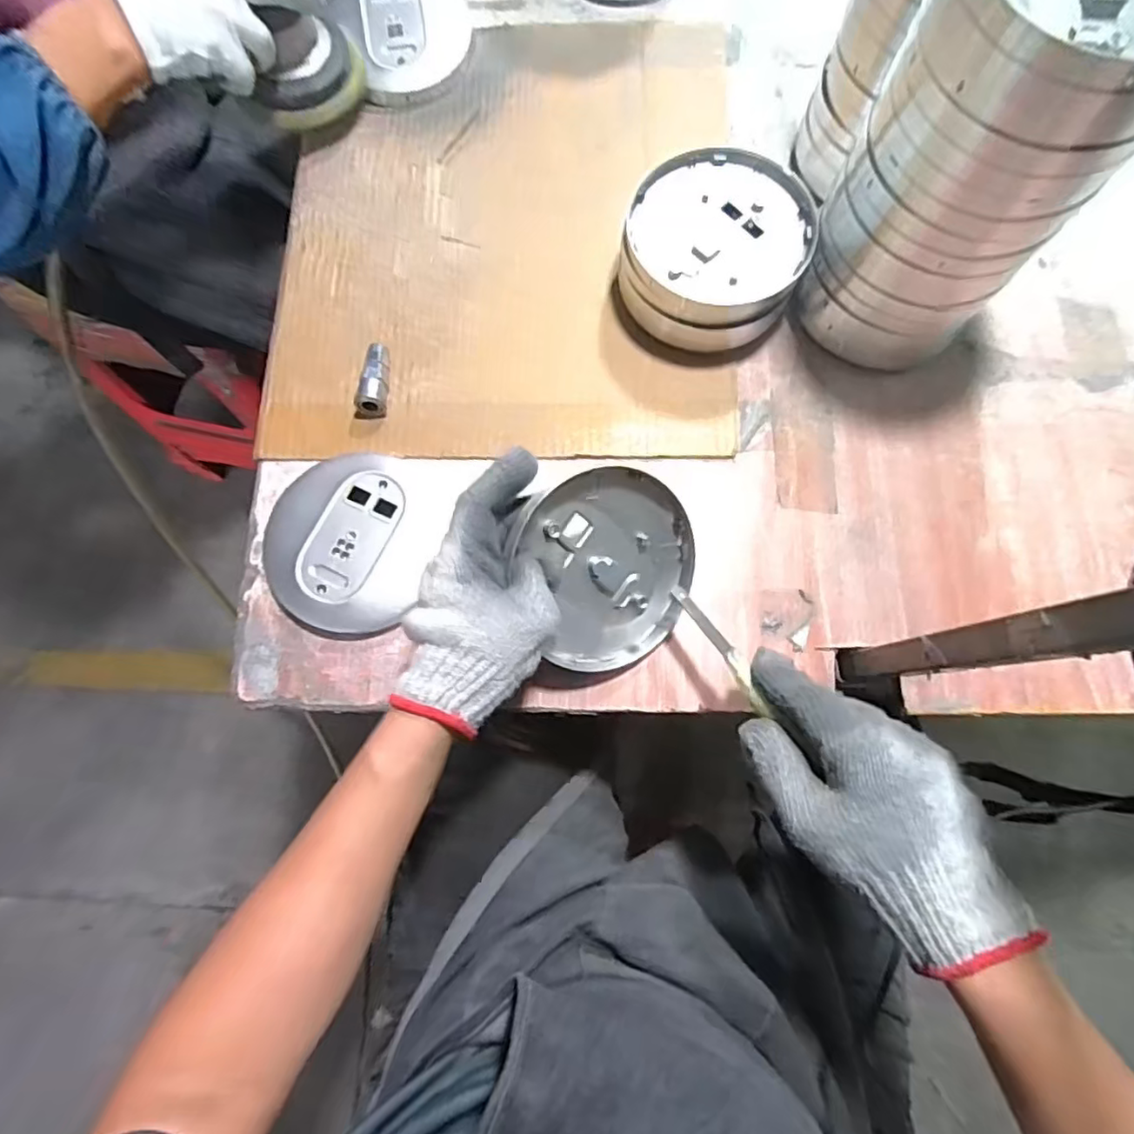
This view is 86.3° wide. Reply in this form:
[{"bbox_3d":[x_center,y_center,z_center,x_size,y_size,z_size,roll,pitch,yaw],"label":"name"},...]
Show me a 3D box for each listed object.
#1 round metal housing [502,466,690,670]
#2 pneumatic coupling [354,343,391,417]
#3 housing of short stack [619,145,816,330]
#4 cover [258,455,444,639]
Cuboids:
[{"bbox_3d":[0.031,0.000,0.410,0.115,0.018,0.131,-23,111,-19],"label":"round metal housing"},{"bbox_3d":[-0.155,-0.151,0.485,0.020,0.021,0.062,1,77,1],"label":"pneumatic coupling"},{"bbox_3d":[0.113,-0.249,0.455,0.133,0.024,0.131,0,76,1],"label":"housing of short stack"},{"bbox_3d":[-0.163,-0.021,0.457,0.123,0.021,0.134,0,77,1],"label":"cover"}]

